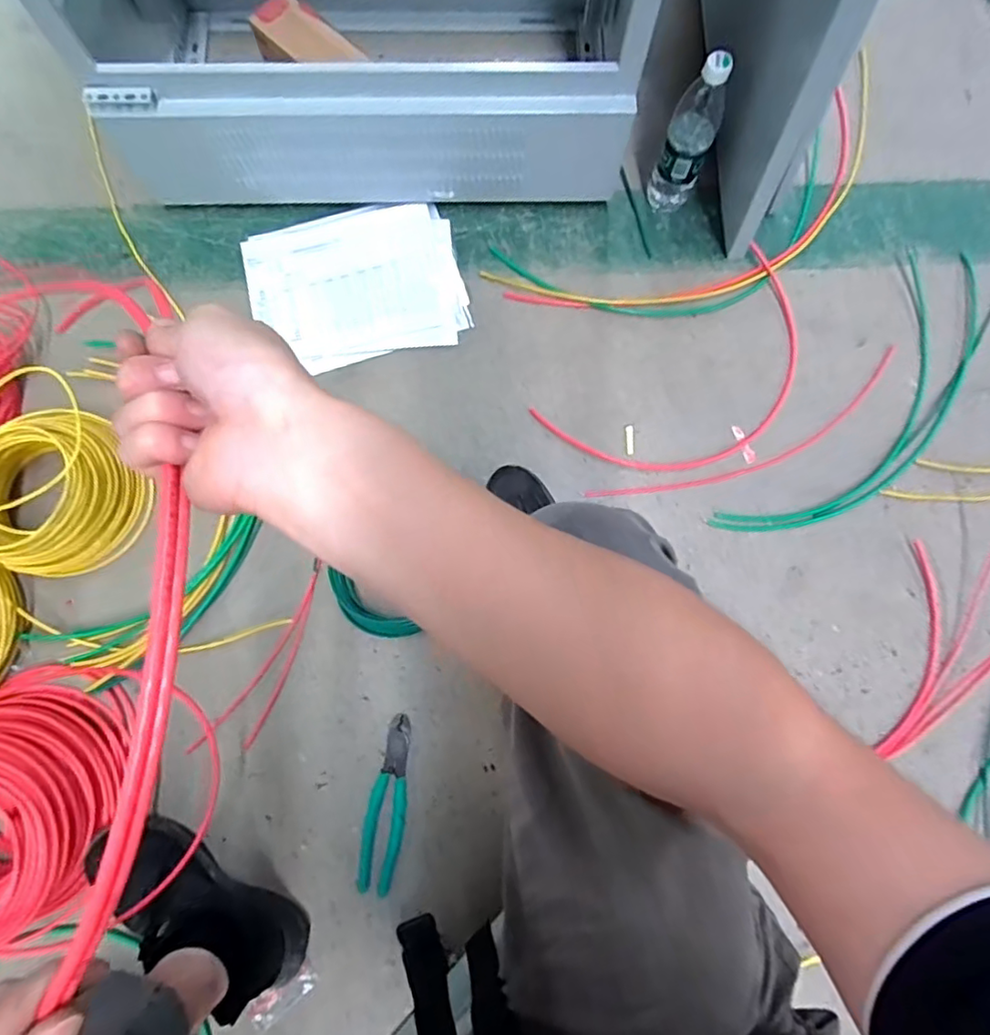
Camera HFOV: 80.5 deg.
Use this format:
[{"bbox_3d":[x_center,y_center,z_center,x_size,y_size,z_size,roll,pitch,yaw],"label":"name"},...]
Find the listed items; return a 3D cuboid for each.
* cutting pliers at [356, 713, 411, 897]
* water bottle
[{"bbox_3d":[-0.135,0.359,0.737,0.049,0.017,0.203,7,79,1],"label":"cutting pliers"},{"bbox_3d":[0.277,-0.538,0.826,0.065,0.236,0.062,22,79,4],"label":"water bottle"}]

